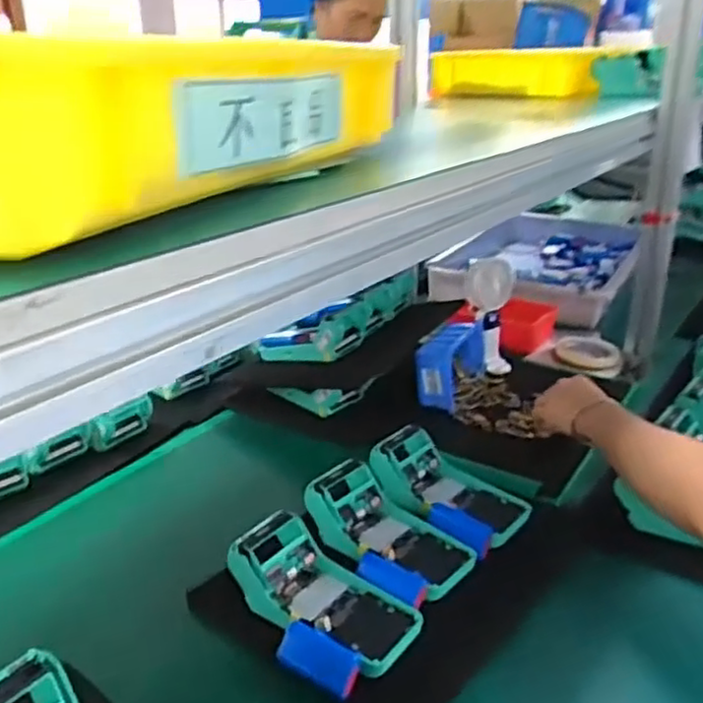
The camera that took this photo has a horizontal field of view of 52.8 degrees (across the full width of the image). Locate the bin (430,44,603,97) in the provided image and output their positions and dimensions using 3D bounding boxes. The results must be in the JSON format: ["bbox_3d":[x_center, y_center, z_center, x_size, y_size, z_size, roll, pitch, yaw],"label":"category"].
[{"bbox_3d":[0.309,-0.537,1.355,0.212,0.081,0.251,-15,26,-30],"label":"bin"}]

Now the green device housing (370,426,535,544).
[{"bbox_3d":[0.106,0.141,0.768,0.166,0.053,0.111,19,30,40],"label":"green device housing"}]

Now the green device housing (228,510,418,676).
[{"bbox_3d":[-0.025,0.215,0.630,0.171,0.050,0.081,26,32,24],"label":"green device housing"}]

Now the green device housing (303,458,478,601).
[{"bbox_3d":[0.034,0.169,0.702,0.101,0.051,0.170,-20,28,-37],"label":"green device housing"}]

